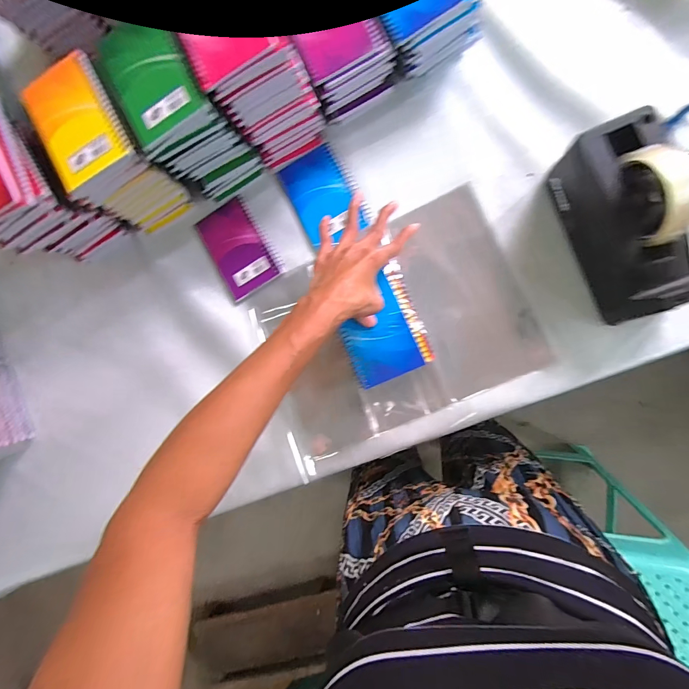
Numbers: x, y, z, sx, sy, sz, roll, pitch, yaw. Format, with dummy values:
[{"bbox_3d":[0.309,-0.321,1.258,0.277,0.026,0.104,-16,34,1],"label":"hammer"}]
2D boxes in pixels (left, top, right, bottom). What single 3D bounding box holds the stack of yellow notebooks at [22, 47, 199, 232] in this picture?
[{"bbox_3d":[-0.294,-0.248,0.470,0.103,0.151,0.142,-26,86,7],"label":"stack of yellow notebooks"}]

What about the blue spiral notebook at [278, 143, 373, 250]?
[{"bbox_3d":[-0.029,-0.208,0.496,0.087,0.007,0.130,-26,86,7],"label":"blue spiral notebook"}]

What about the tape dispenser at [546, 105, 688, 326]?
[{"bbox_3d":[0.301,-0.131,0.375,0.072,0.128,0.196,-17,87,8],"label":"tape dispenser"}]

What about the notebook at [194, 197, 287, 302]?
[{"bbox_3d":[-0.154,-0.142,0.515,0.084,0.012,0.133,-30,85,7],"label":"notebook"}]

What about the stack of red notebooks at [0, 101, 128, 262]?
[{"bbox_3d":[-0.420,-0.211,0.486,0.107,0.157,0.147,-26,86,7],"label":"stack of red notebooks"}]

